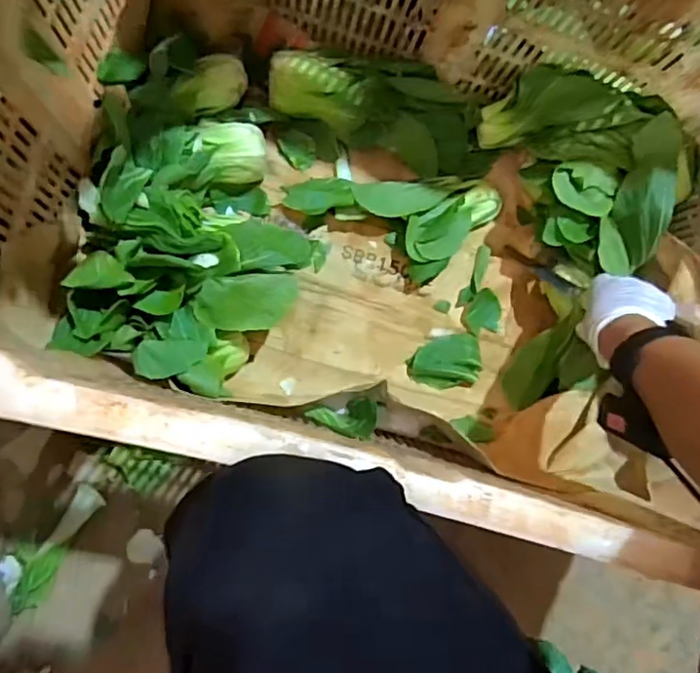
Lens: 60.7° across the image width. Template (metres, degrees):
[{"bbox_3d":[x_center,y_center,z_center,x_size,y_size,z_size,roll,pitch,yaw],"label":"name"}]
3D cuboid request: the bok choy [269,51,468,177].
[{"bbox_3d":[0.026,-0.245,0.657,0.231,0.058,0.097,7,84,-9],"label":"bok choy"}]

